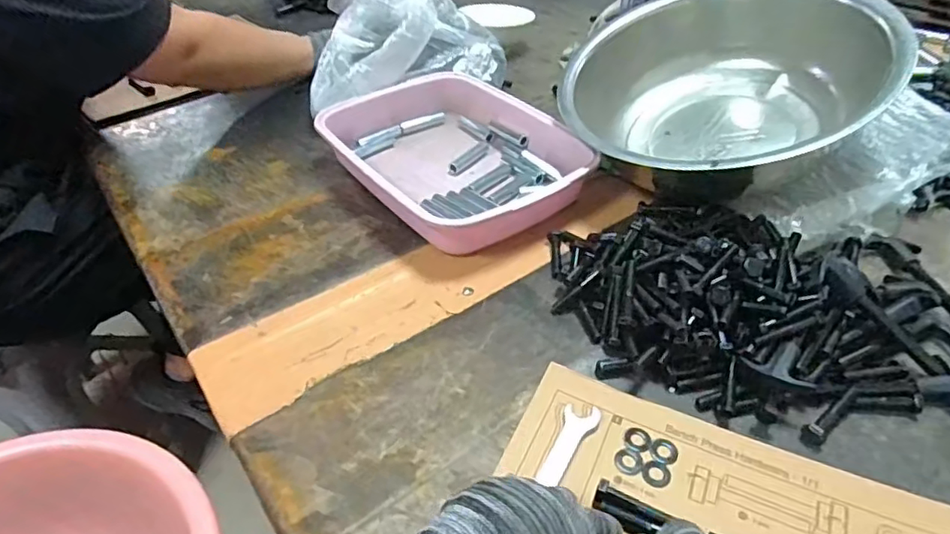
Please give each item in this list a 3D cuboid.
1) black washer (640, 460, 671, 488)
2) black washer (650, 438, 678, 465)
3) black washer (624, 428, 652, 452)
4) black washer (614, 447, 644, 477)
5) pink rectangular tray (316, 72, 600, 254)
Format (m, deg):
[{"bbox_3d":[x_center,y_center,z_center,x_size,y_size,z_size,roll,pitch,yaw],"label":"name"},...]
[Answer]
[{"bbox_3d":[0.129,0.146,0.416,0.020,0.004,0.019,-1,41,1],"label":"black washer"},{"bbox_3d":[0.137,0.134,0.426,0.019,0.004,0.018,-1,41,1],"label":"black washer"},{"bbox_3d":[0.121,0.127,0.435,0.020,0.004,0.019,-1,41,1],"label":"black washer"},{"bbox_3d":[0.111,0.140,0.424,0.021,0.004,0.019,-33,50,-30],"label":"black washer"},{"bbox_3d":[-0.025,-0.140,0.710,0.241,0.061,0.299,-25,46,-24],"label":"pink rectangular tray"}]

